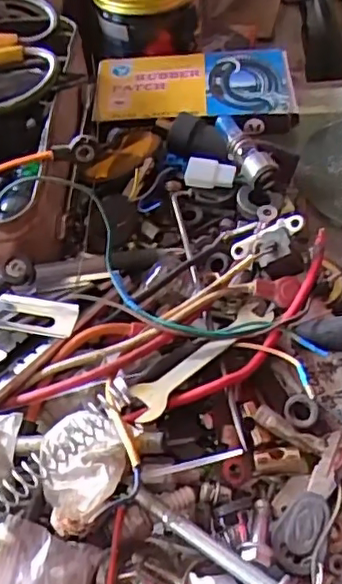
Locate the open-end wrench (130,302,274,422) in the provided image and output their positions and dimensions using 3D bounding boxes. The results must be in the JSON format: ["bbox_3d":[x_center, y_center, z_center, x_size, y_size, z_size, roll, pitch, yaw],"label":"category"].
[{"bbox_3d":[0.016,0.032,0.296,0.092,0.007,0.022,-38,49,-27],"label":"open-end wrench"}]

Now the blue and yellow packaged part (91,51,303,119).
[{"bbox_3d":[0.017,-0.149,0.426,0.139,0.009,0.073,-3,53,2],"label":"blue and yellow packaged part"}]

